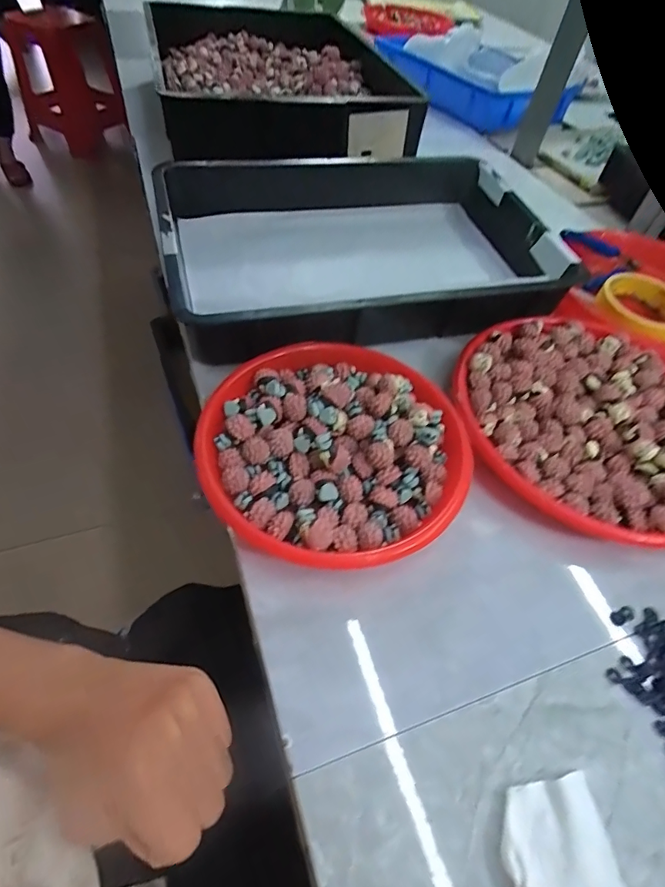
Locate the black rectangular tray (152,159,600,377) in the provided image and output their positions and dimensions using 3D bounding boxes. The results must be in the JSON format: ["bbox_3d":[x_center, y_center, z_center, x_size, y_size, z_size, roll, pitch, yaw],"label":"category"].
[{"bbox_3d":[0.028,-0.211,0.492,0.388,0.074,0.247,-13,55,-15],"label":"black rectangular tray"}]

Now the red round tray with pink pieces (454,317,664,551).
[{"bbox_3d":[0.219,-0.018,0.387,0.228,0.041,0.215,3,52,-4],"label":"red round tray with pink pieces"}]

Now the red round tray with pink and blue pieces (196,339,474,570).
[{"bbox_3d":[0.003,0.000,0.345,0.188,0.043,0.191,3,52,-4],"label":"red round tray with pink and blue pieces"}]

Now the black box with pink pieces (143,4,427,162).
[{"bbox_3d":[-0.082,-0.583,0.734,0.368,0.083,0.584,-9,54,-13],"label":"black box with pink pieces"}]

